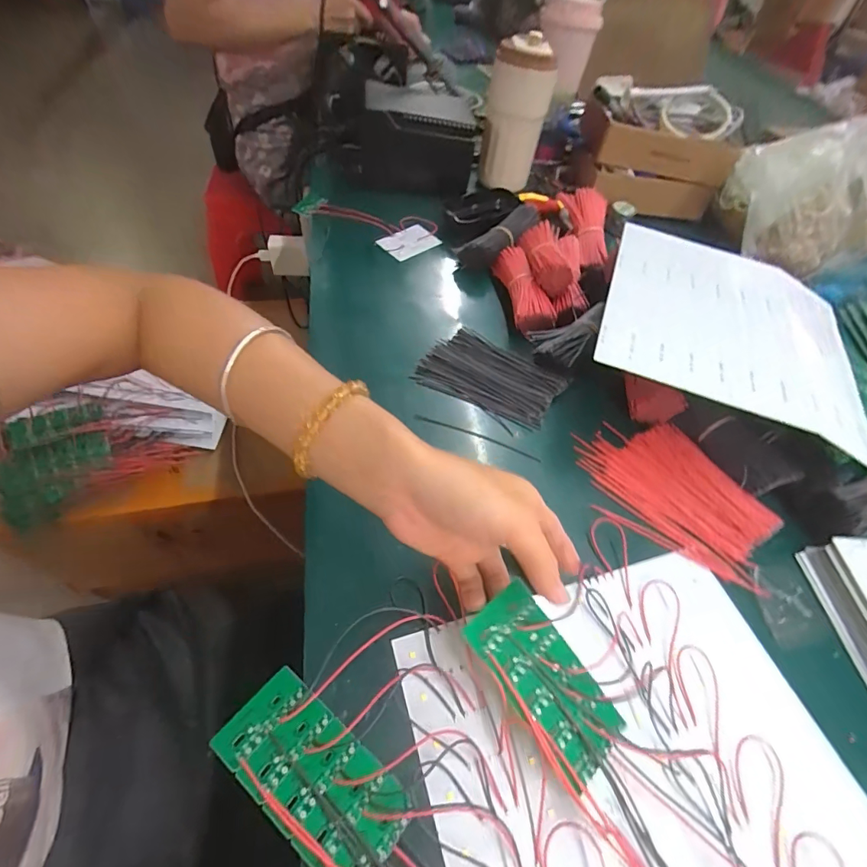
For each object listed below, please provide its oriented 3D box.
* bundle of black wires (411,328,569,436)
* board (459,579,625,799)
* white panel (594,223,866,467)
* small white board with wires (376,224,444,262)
[{"bbox_3d":[0.053,-0.051,0.416,0.121,0.011,0.084,29,57,15],"label":"bundle of black wires"},{"bbox_3d":[0.062,0.134,0.242,0.045,0.006,0.097,-33,81,-25],"label":"board"},{"bbox_3d":[0.263,-0.101,0.394,0.213,0.021,0.236,19,55,9],"label":"white panel"},{"bbox_3d":[-0.030,-0.231,0.533,0.071,0.012,0.042,-36,64,-26],"label":"small white board with wires"}]

